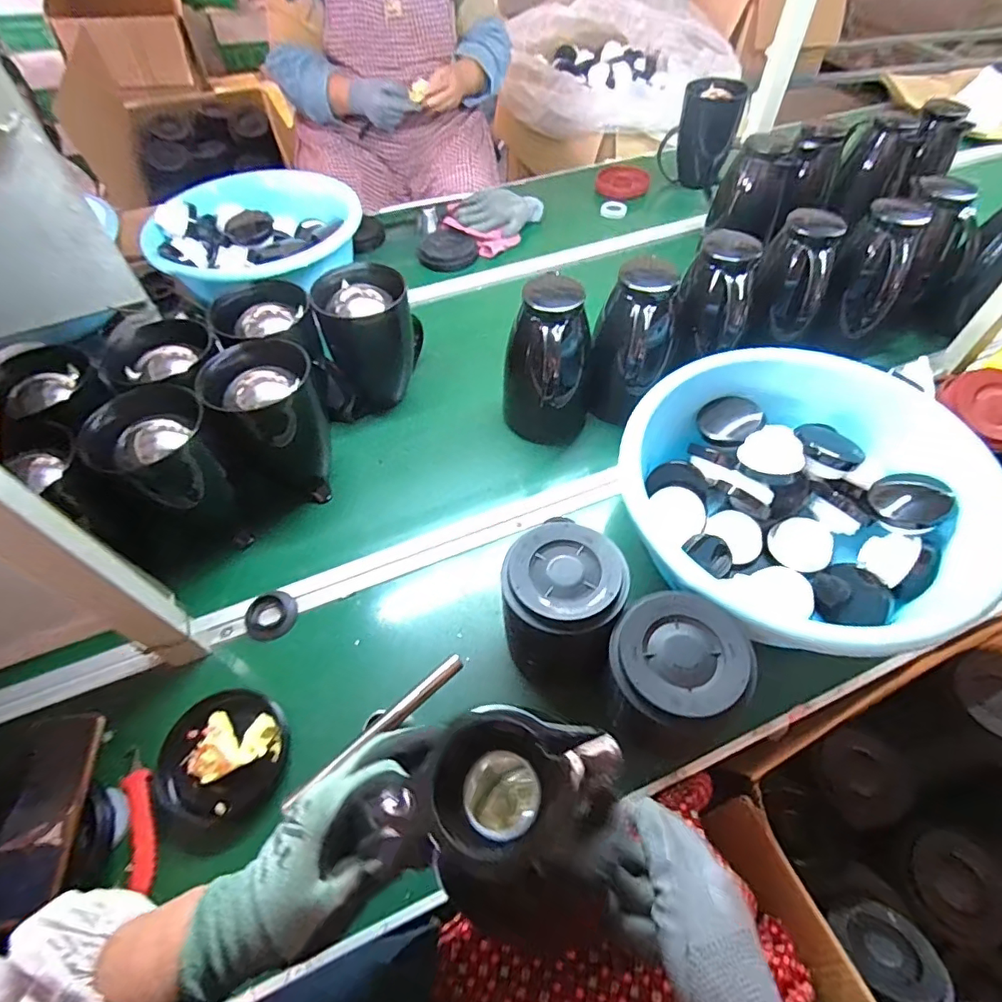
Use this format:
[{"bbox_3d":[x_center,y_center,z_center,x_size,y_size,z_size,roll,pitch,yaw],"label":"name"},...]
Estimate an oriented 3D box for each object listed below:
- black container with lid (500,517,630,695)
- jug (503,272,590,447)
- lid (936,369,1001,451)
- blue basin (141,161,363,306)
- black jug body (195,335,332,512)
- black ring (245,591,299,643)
[{"bbox_3d":[0.060,0.111,0.549,0.111,0.134,0.120,-1,54,1],"label":"black container with lid"},{"bbox_3d":[0.074,-0.167,0.711,0.113,0.197,0.110,-26,58,-17],"label":"jug"},{"bbox_3d":[0.676,-0.131,0.723,0.109,0.030,0.111,-3,68,8],"label":"lid"},{"bbox_3d":[-0.404,-0.454,0.880,0.316,0.094,0.316,-1,54,1],"label":"blue basin"},{"bbox_3d":[-0.279,-0.101,0.666,0.124,0.168,0.145,-12,55,-8],"label":"black jug body"},{"bbox_3d":[-0.264,0.132,0.605,0.057,0.012,0.053,-1,54,1],"label":"black ring"}]

